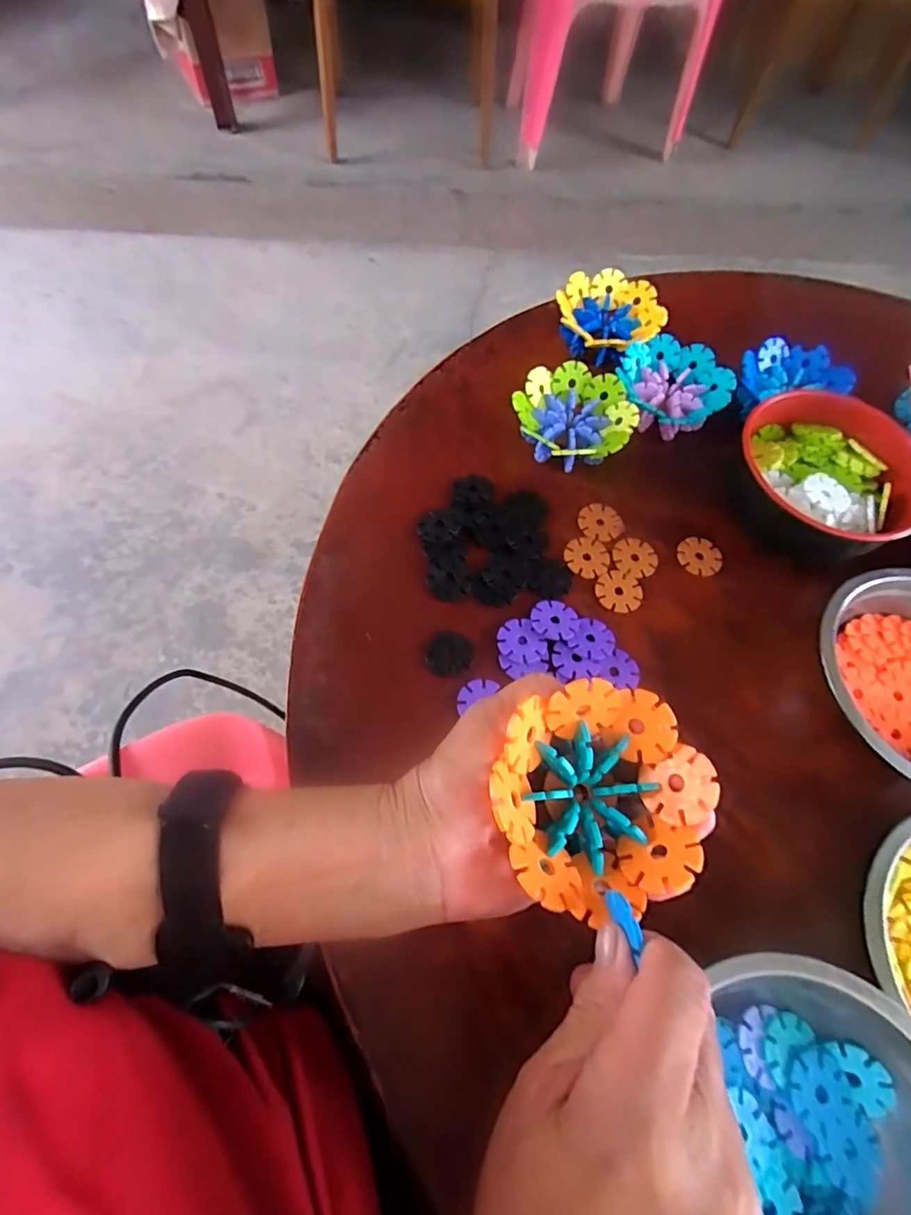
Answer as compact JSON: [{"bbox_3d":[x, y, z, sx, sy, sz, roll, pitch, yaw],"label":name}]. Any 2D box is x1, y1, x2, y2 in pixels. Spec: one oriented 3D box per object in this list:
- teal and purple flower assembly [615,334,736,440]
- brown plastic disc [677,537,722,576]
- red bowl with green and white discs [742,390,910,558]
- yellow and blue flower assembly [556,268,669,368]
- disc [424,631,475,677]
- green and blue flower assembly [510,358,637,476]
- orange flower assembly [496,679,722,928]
[{"bbox_3d":[0.174,-0.174,0.447,0.085,0.043,0.078,2,64,-3],"label":"teal and purple flower assembly"},{"bbox_3d":[0.180,-0.037,0.402,0.031,0.004,0.031,2,64,-3],"label":"brown plastic disc"},{"bbox_3d":[0.251,-0.083,0.385,0.117,0.066,0.121,-33,71,-17],"label":"red bowl with green and white discs"},{"bbox_3d":[0.131,-0.244,0.472,0.086,0.036,0.092,-11,66,-8],"label":"yellow and blue flower assembly"},{"bbox_3d":[-0.004,0.030,0.355,0.030,0.005,0.031,2,64,-3],"label":"disc"},{"bbox_3d":[0.091,-0.143,0.422,0.086,0.037,0.081,2,64,-3],"label":"green and blue flower assembly"},{"bbox_3d":[0.059,0.076,0.222,0.083,0.033,0.081,-22,67,-7],"label":"orange flower assembly"}]

